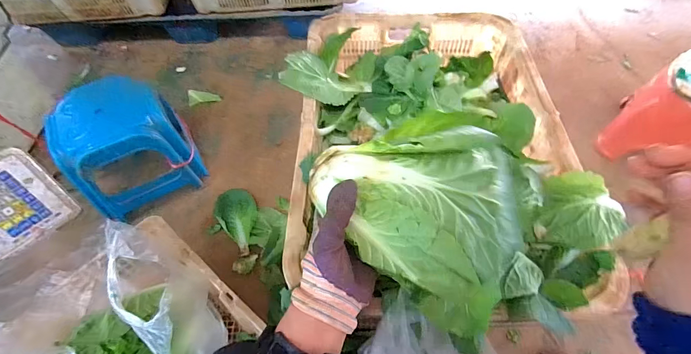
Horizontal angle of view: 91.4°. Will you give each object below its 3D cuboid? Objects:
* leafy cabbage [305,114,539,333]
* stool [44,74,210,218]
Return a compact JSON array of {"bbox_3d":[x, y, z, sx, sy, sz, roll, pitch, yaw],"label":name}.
[{"bbox_3d":[0.091,0.022,0.372,0.226,0.112,0.196,37,80,2],"label":"leafy cabbage"},{"bbox_3d":[-0.562,-0.075,0.888,0.280,0.257,0.231,-34,62,-20],"label":"stool"}]

